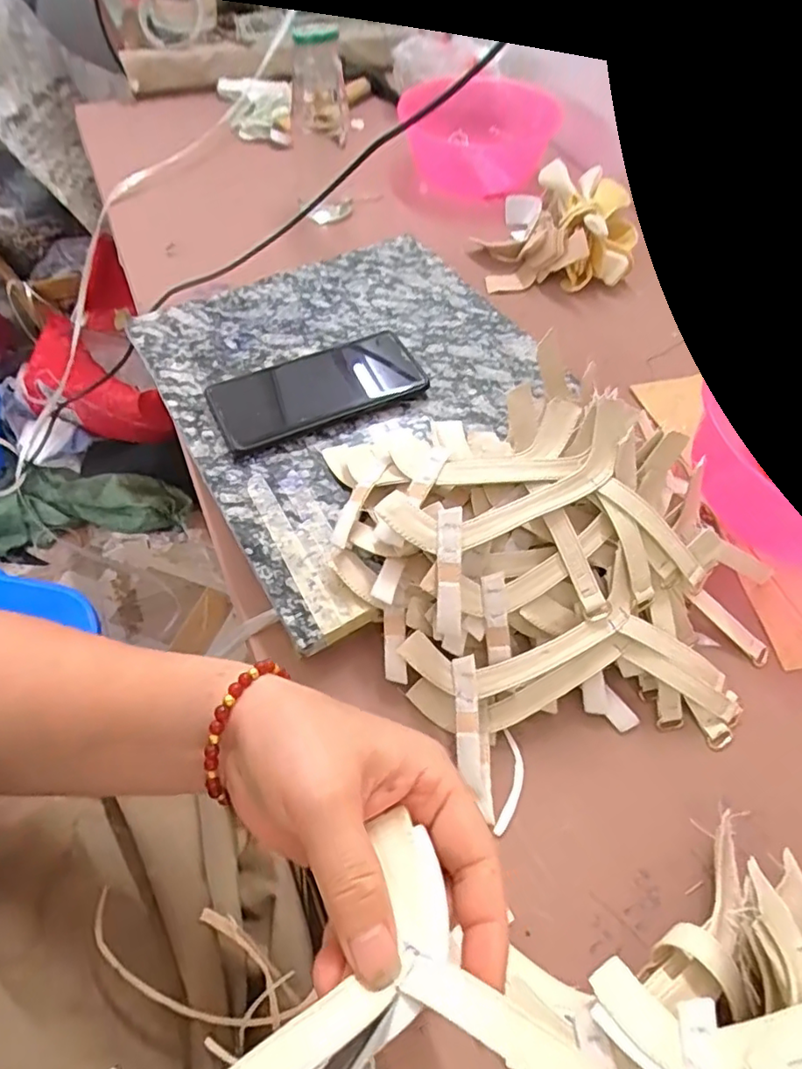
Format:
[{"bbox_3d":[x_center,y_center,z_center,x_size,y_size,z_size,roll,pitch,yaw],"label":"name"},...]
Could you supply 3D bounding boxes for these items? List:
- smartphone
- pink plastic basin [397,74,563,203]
[{"bbox_3d":[-0.065,-0.115,0.458,0.161,0.016,0.079,-21,61,-15],"label":"smartphone"},{"bbox_3d":[0.096,-0.507,0.740,0.180,0.070,0.189,1,58,-2],"label":"pink plastic basin"}]

